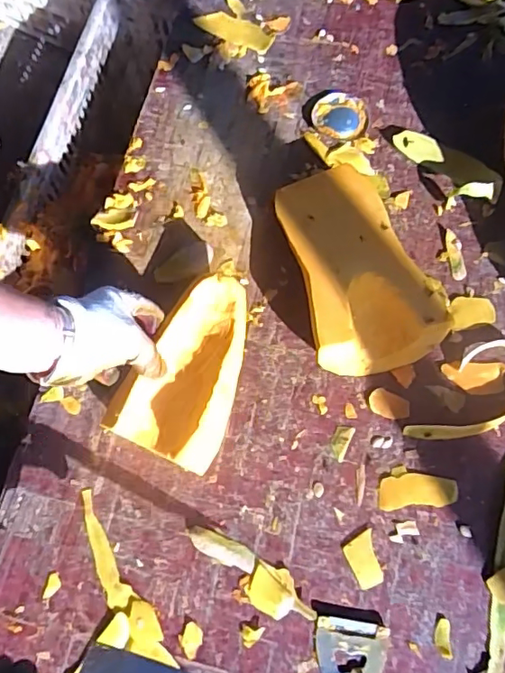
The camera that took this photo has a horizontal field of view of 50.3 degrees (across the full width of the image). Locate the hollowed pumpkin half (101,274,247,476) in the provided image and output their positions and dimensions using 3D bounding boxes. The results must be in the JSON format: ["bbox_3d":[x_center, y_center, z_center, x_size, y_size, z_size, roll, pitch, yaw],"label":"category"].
[{"bbox_3d":[-0.056,0.031,0.485,0.101,0.050,0.167,22,72,10],"label":"hollowed pumpkin half"}]

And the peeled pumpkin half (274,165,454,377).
[{"bbox_3d":[0.095,-0.067,0.516,0.110,0.075,0.194,-12,70,-2],"label":"peeled pumpkin half"}]

